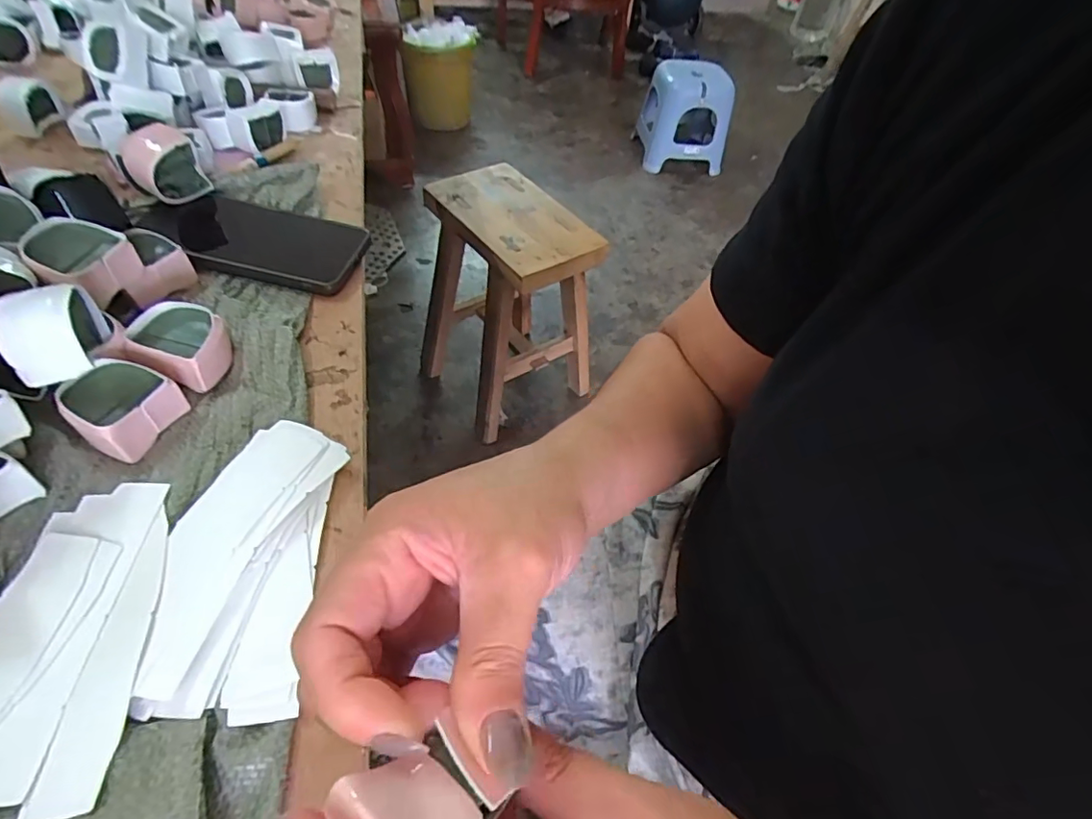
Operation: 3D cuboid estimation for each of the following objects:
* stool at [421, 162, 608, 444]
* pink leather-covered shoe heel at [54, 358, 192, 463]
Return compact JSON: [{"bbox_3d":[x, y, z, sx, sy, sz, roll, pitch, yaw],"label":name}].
[{"bbox_3d":[-0.086,-0.214,1.121,0.276,0.416,0.319,-29,60,-27],"label":"stool"},{"bbox_3d":[-0.235,-0.003,0.300,0.041,0.029,0.047,29,54,18],"label":"pink leather-covered shoe heel"}]

